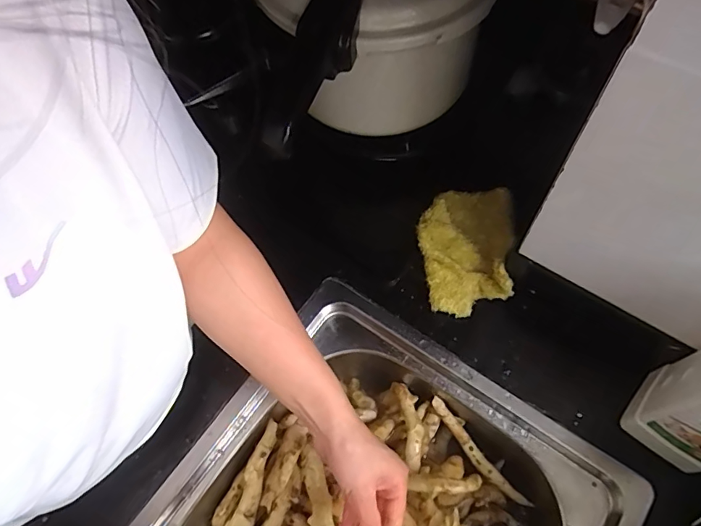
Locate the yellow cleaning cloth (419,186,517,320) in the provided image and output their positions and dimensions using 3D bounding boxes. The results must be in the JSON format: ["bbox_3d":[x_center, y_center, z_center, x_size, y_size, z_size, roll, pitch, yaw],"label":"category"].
[{"bbox_3d":[0.141,-0.025,0.589,0.112,0.047,0.177,10,64,9],"label":"yellow cleaning cloth"}]

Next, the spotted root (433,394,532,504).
[{"bbox_3d":[0.150,0.228,0.576,0.018,0.016,0.157,-38,81,-15],"label":"spotted root"}]

